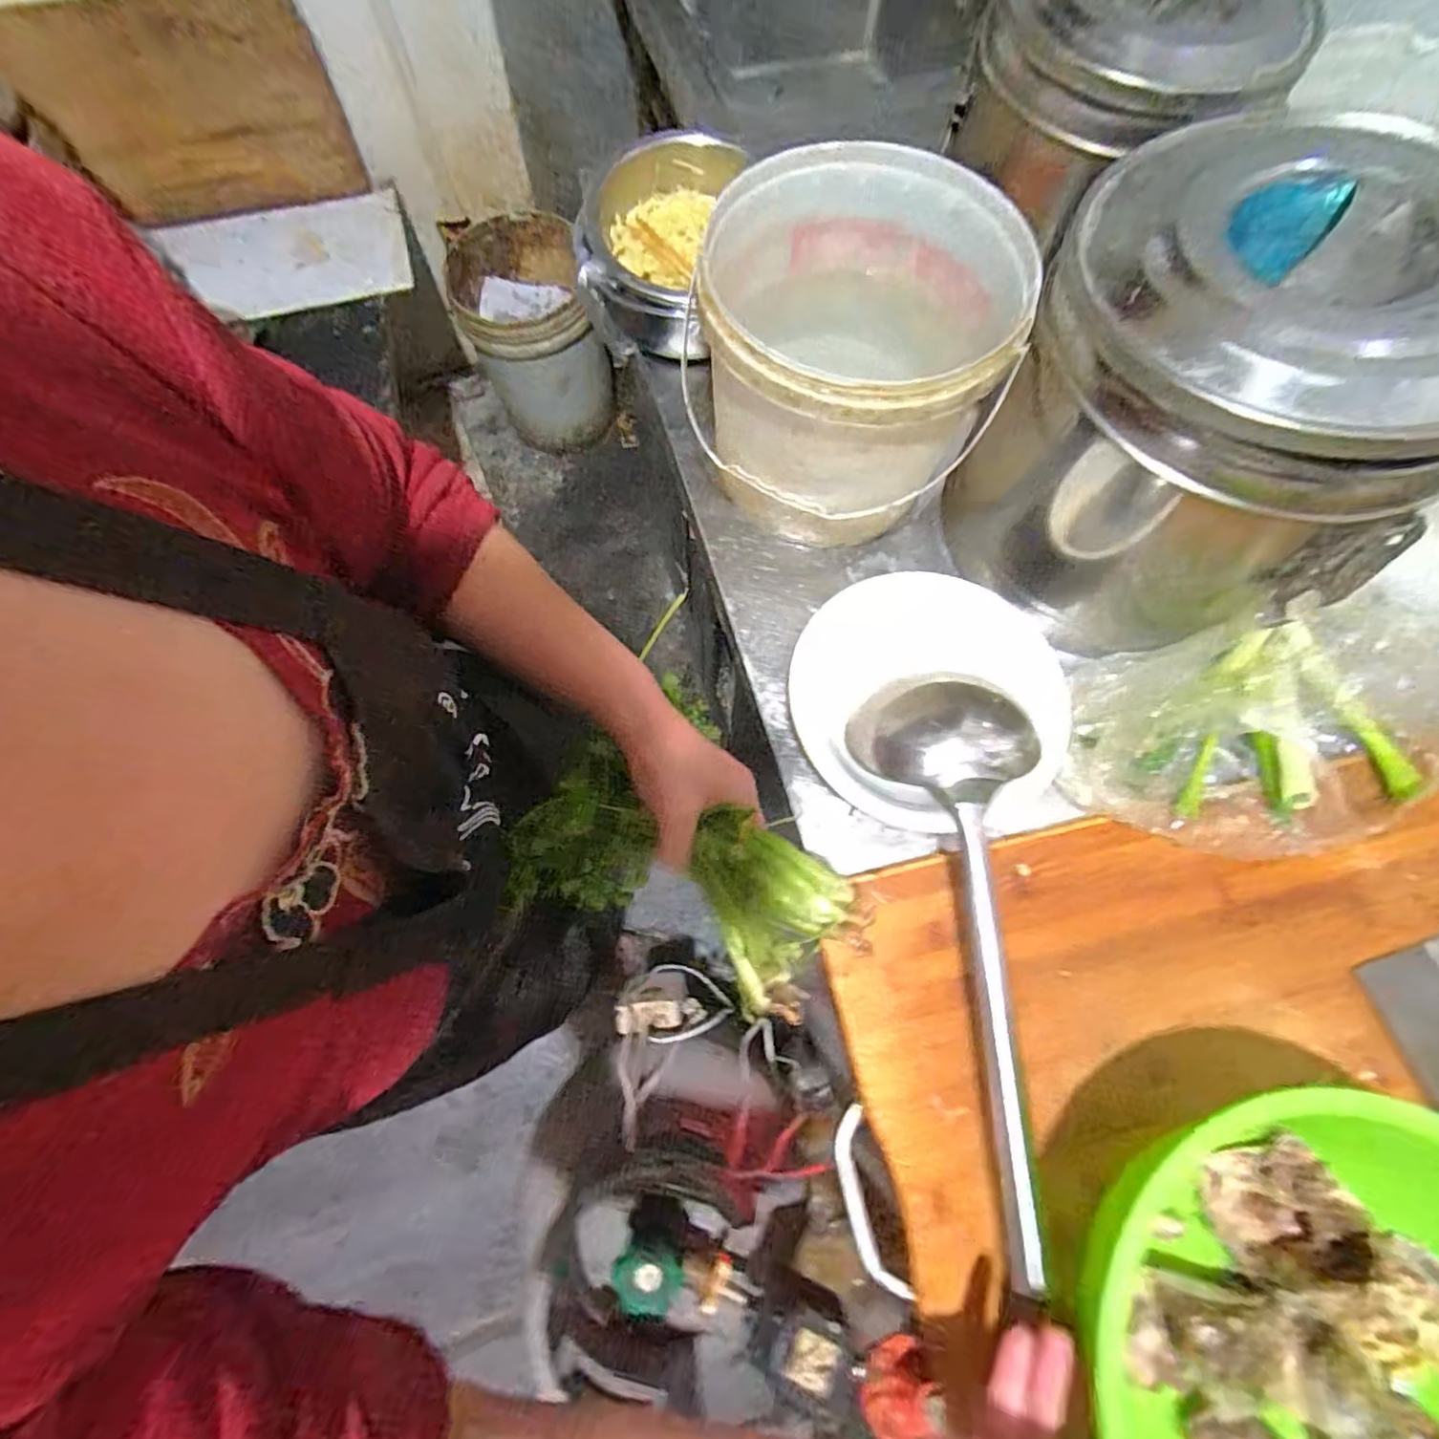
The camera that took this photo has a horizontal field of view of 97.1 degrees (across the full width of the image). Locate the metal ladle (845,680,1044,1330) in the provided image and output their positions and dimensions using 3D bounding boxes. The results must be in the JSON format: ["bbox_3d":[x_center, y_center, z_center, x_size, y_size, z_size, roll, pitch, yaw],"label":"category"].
[{"bbox_3d":[0.164,0.143,0.419,0.116,0.050,0.371,-2,79,-3],"label":"metal ladle"}]

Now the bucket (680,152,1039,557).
[{"bbox_3d":[0.100,-0.271,0.506,0.210,0.191,0.221,18,71,4],"label":"bucket"}]

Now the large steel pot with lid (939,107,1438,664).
[{"bbox_3d":[0.330,-0.218,0.454,0.242,0.259,0.239,26,72,7],"label":"large steel pot with lid"}]

